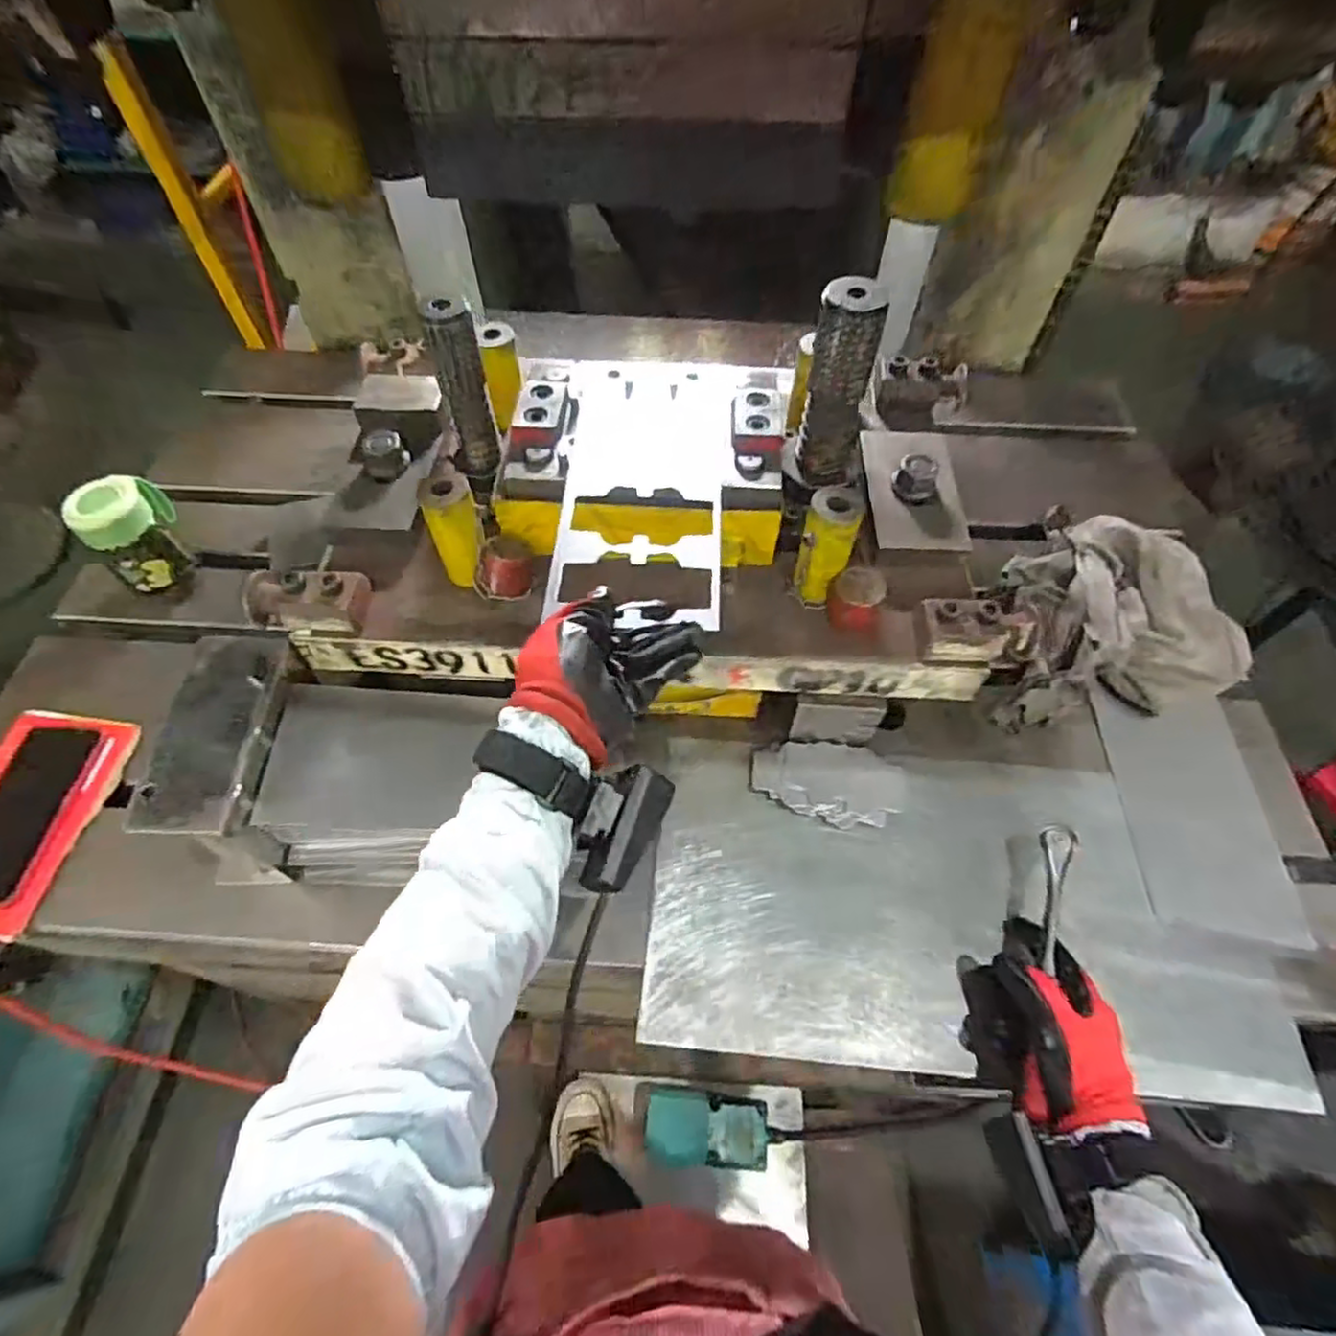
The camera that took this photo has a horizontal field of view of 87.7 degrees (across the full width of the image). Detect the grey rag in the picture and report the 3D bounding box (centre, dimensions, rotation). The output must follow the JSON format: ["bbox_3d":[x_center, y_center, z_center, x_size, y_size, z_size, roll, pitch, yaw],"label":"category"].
[{"bbox_3d":[0.436,-0.063,0.705,0.252,0.073,0.224,-4,57,-3],"label":"grey rag"}]

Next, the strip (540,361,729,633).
[{"bbox_3d":[-0.017,-0.158,0.553,0.127,0.009,0.300,2,56,1],"label":"strip"}]

